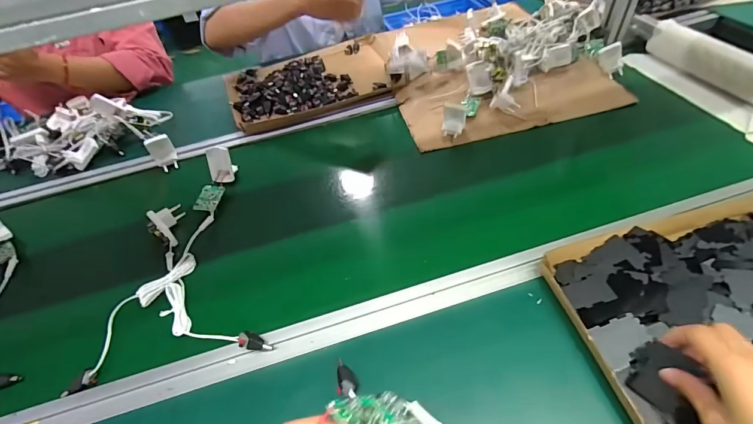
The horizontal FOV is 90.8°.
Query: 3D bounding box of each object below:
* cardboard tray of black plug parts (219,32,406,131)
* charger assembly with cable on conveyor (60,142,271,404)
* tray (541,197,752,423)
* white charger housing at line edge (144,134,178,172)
[{"bbox_3d":[-0.133,-0.294,0.826,0.380,0.047,0.281,-21,49,-10],"label":"cardboard tray of black plug parts"},{"bbox_3d":[-0.270,0.045,0.529,0.211,0.043,0.340,-12,48,-3],"label":"charger assembly with cable on conveyor"},{"bbox_3d":[0.388,0.098,0.381,0.352,0.055,0.267,-13,48,-3],"label":"tray"},{"bbox_3d":[-0.382,-0.106,0.666,0.039,0.059,0.027,-30,51,-18],"label":"white charger housing at line edge"}]

